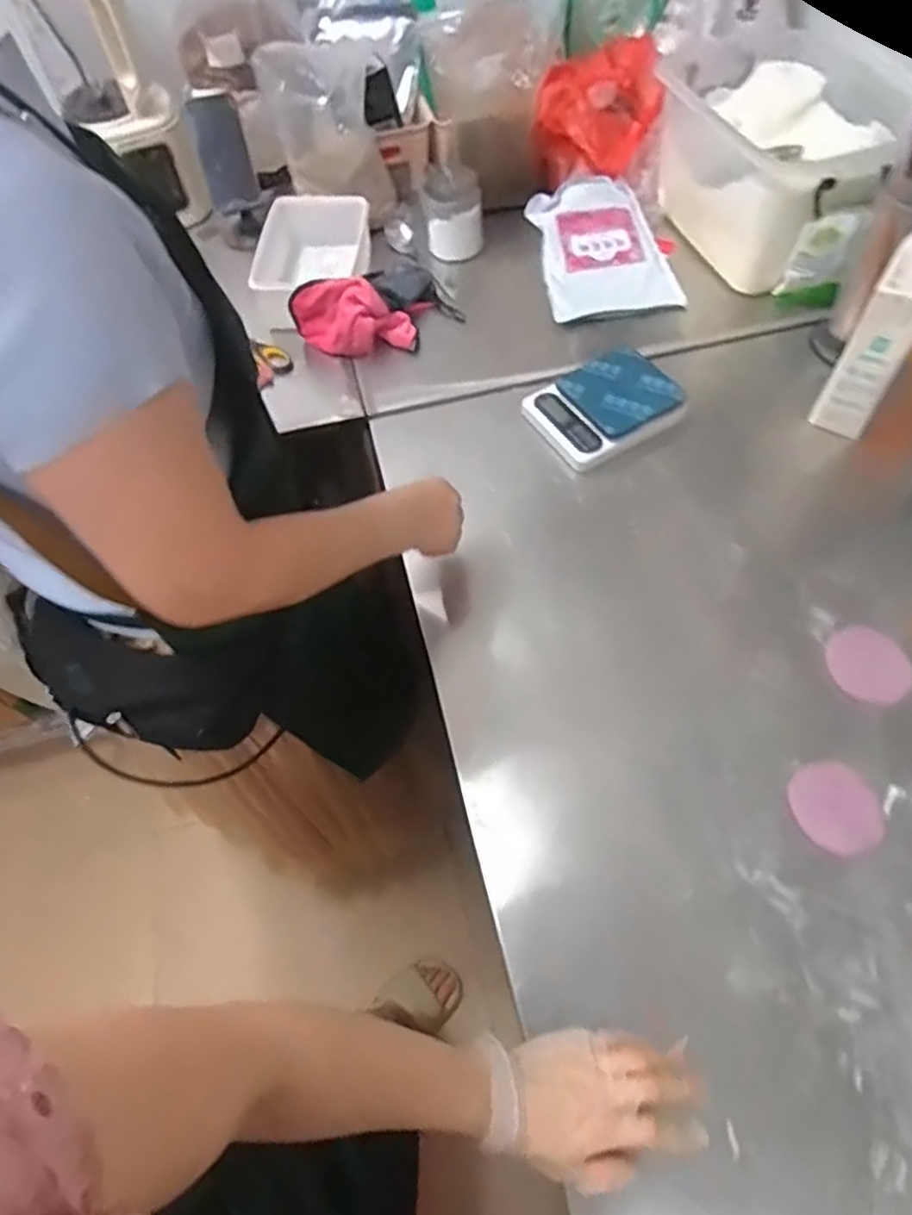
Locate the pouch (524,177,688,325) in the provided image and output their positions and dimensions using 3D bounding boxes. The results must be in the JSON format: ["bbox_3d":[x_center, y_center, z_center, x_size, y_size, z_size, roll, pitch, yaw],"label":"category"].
[{"bbox_3d":[0.208,-0.536,1.023,0.194,0.072,0.250,-15,60,-5],"label":"pouch"}]

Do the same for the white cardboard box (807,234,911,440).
[{"bbox_3d":[0.492,-0.310,0.787,0.064,0.193,0.103,27,65,18],"label":"white cardboard box"}]

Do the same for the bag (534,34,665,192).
[{"bbox_3d":[0.226,-0.786,1.084,0.159,0.117,0.214,21,63,15],"label":"bag"}]

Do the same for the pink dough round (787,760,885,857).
[{"bbox_3d":[0.350,0.184,0.626,0.077,0.007,0.080,-2,59,3],"label":"pink dough round"}]

